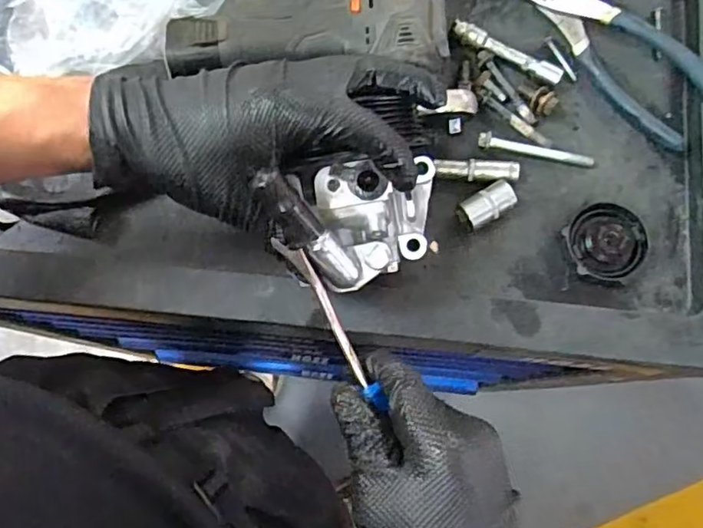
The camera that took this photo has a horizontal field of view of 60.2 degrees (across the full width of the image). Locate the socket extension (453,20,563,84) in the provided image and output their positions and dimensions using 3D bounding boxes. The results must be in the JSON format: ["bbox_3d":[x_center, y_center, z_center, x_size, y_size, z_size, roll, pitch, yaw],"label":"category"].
[{"bbox_3d":[0.121,-0.165,0.469,0.090,0.009,0.014,29,80,7],"label":"socket extension"}]

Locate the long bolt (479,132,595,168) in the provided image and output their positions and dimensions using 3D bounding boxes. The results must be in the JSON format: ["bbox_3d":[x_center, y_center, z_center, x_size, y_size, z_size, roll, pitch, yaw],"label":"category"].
[{"bbox_3d":[0.140,-0.086,0.457,0.088,0.011,0.010,10,78,3],"label":"long bolt"}]

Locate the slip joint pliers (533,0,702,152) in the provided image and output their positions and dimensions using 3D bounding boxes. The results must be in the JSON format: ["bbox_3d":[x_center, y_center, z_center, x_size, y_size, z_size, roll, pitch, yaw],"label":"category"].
[{"bbox_3d":[0.200,-0.179,0.469,0.056,0.028,0.198,-35,79,-6],"label":"slip joint pliers"}]

